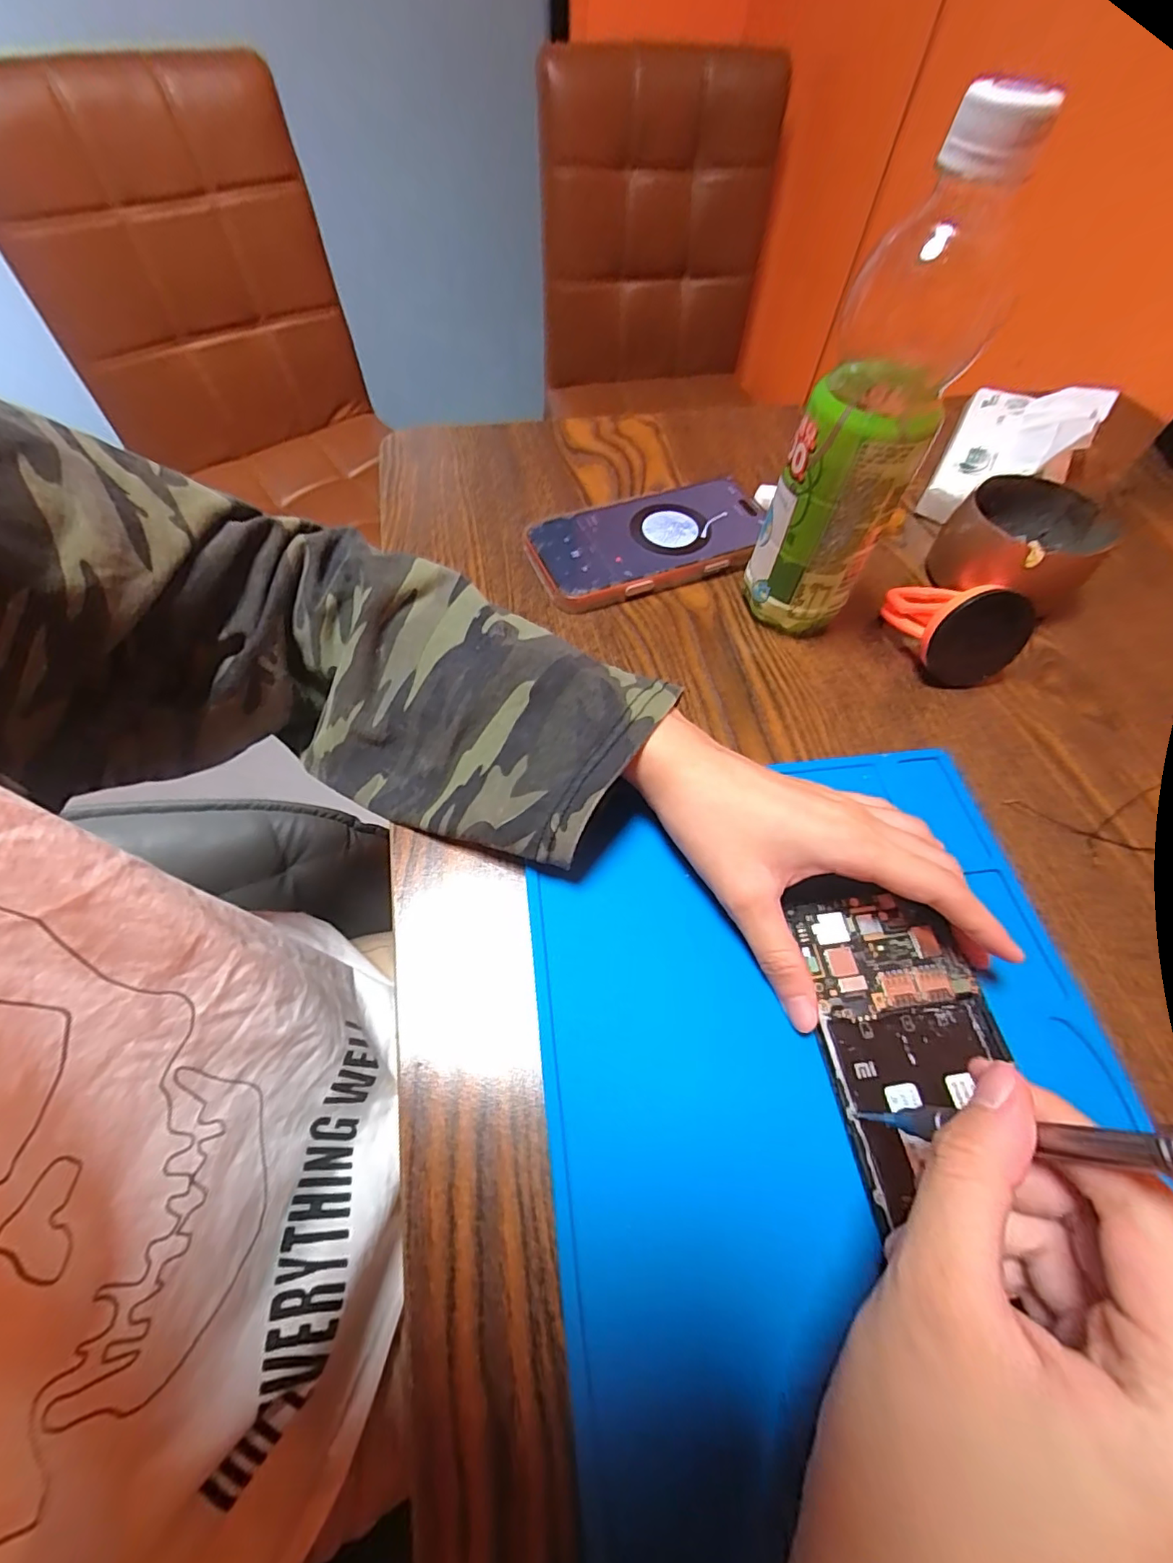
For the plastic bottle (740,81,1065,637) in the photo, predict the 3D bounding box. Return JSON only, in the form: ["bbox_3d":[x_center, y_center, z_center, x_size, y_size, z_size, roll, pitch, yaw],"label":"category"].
[{"bbox_3d":[0.134,-0.167,0.267,0.059,0.208,0.060,28,61,13],"label":"plastic bottle"}]

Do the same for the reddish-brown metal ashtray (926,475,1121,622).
[{"bbox_3d":[0.280,-0.152,0.357,0.086,0.049,0.092,37,64,17],"label":"reddish-brown metal ashtray"}]

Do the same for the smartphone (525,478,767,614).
[{"bbox_3d":[0.046,-0.164,0.373,0.163,0.016,0.081,-19,62,-14],"label":"smartphone"}]

